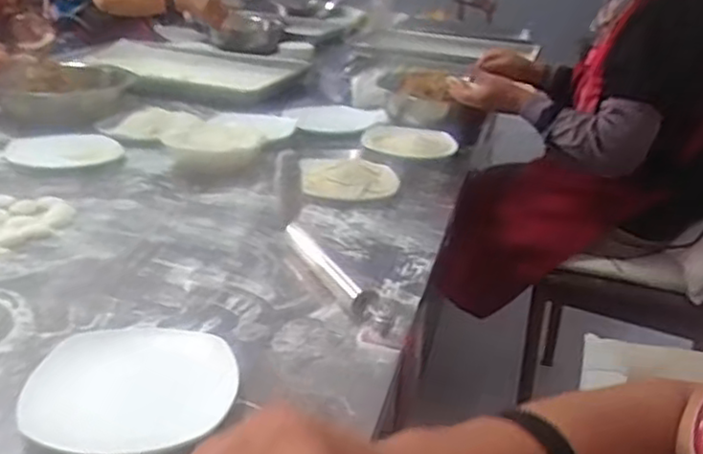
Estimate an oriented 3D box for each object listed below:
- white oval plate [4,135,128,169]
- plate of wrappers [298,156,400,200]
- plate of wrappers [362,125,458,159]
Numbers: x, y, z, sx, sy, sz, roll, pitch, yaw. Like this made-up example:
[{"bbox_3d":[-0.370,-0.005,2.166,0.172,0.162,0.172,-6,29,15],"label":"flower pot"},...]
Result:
[{"bbox_3d":[-0.490,-0.131,1.221,0.181,0.013,0.159,-12,30,-33],"label":"white oval plate"},{"bbox_3d":[-0.005,-0.085,1.191,0.165,0.025,0.162,4,25,-2],"label":"plate of wrappers"},{"bbox_3d":[0.121,-0.171,1.433,0.181,0.025,0.170,3,24,-1],"label":"plate of wrappers"}]

